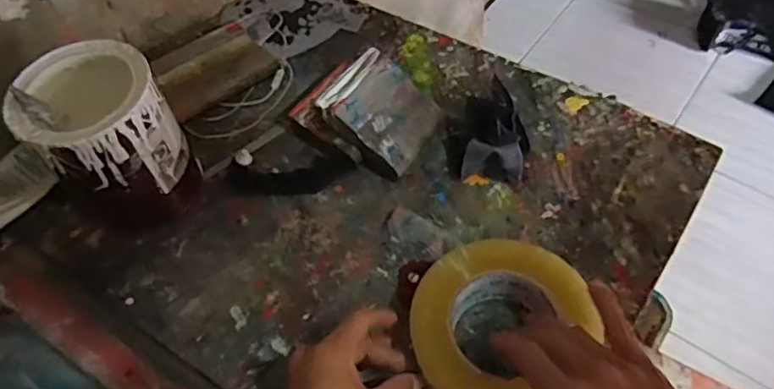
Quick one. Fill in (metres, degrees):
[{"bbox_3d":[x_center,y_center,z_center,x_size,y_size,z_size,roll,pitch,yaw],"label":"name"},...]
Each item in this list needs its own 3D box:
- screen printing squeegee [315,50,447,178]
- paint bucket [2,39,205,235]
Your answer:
[{"bbox_3d":[-0.004,-0.079,0.564,0.101,0.023,0.088,39,70,0],"label":"screen printing squeegee"},{"bbox_3d":[-0.237,-0.043,0.520,0.109,0.139,0.103,-26,58,-13],"label":"paint bucket"}]

